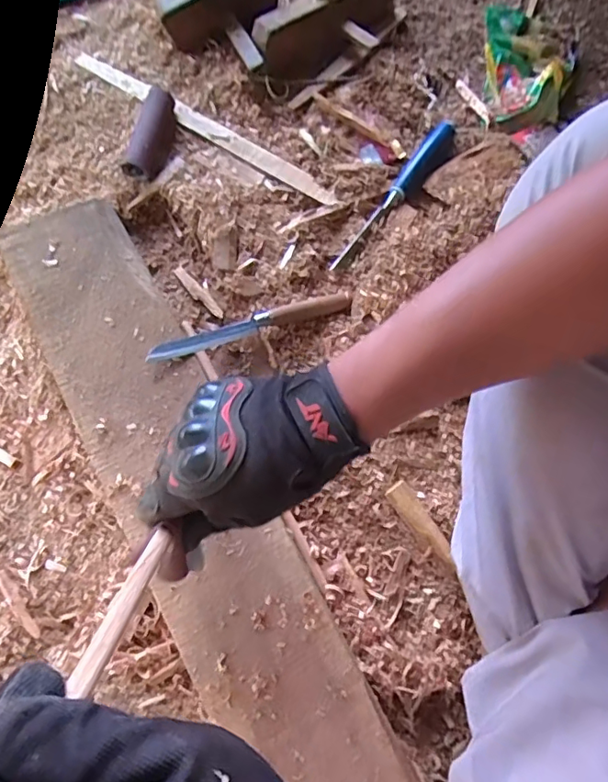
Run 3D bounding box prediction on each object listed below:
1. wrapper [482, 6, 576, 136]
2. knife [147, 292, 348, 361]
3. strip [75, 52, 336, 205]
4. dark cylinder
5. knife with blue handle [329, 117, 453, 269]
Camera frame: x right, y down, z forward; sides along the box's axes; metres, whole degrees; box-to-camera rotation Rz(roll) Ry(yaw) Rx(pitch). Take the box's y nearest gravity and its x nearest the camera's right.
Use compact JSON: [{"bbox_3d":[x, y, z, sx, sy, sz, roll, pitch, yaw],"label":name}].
[{"bbox_3d":[0.270,-0.385,0.639,0.099,0.031,0.160,6,74,-2],"label":"wrapper"},{"bbox_3d":[-0.047,-0.065,0.524,0.210,0.014,0.024,-20,75,-22],"label":"knife"},{"bbox_3d":[-0.116,-0.303,0.615,0.351,0.004,0.027,32,75,5],"label":"strip"},{"bbox_3d":[-0.166,-0.281,0.586,0.031,0.038,0.103,17,74,1],"label":"dark cylinder"},{"bbox_3d":[0.104,-0.224,0.596,0.028,0.019,0.227,35,75,6],"label":"knife with blue handle"}]

